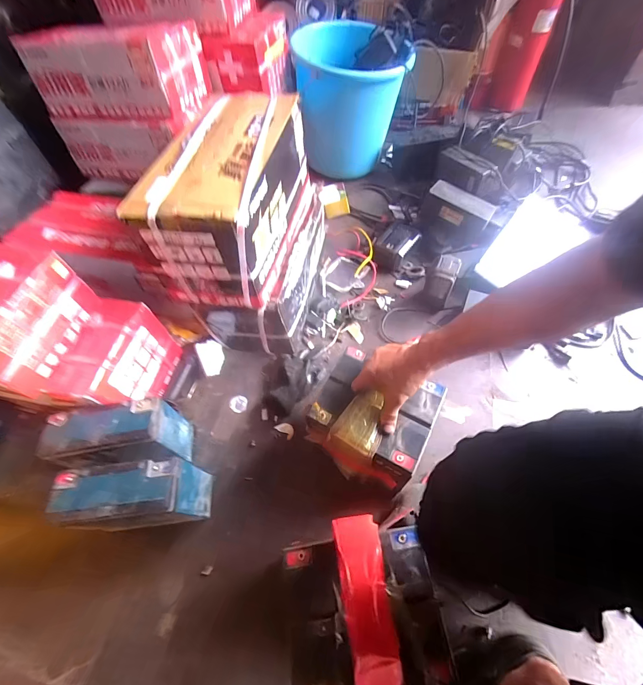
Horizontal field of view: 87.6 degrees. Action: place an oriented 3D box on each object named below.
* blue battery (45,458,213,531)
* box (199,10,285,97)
[{"bbox_3d":[-0.297,0.254,0.554,0.180,0.165,0.080,-8,56,-1],"label":"blue battery"},{"bbox_3d":[-0.173,-0.709,0.828,0.141,0.124,0.209,12,58,12],"label":"box"}]

